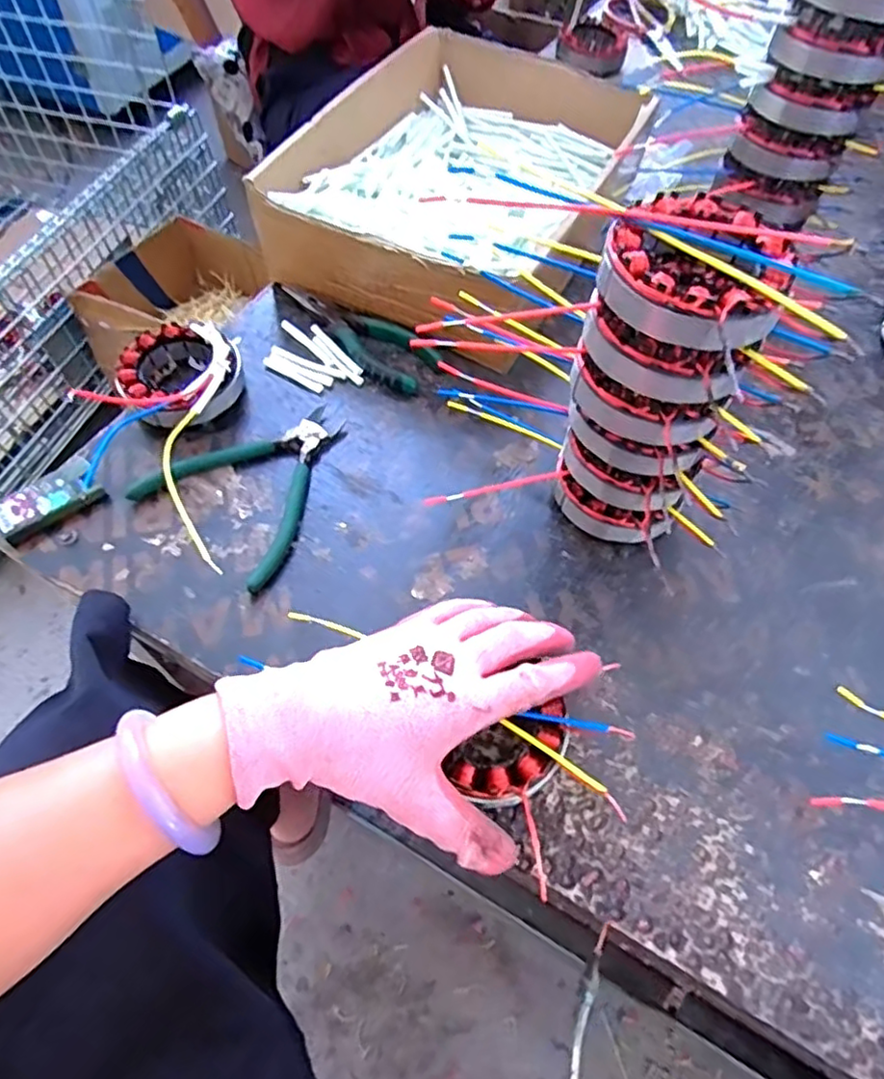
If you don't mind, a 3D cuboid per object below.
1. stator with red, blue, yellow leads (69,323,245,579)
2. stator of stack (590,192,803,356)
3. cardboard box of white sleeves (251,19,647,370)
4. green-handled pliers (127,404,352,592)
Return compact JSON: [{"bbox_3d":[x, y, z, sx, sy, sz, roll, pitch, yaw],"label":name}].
[{"bbox_3d":[-0.199,-0.081,0.438,0.104,0.071,0.196,0,57,-2],"label":"stator with red, blue, yellow leads"},{"bbox_3d":[0.117,-0.125,0.305,0.083,0.029,0.086,8,57,3],"label":"stator of stack"},{"bbox_3d":[0.019,-0.319,0.585,0.235,0.097,0.338,26,60,14],"label":"cardboard box of white sleeves"},{"bbox_3d":[-0.122,-0.045,0.450,0.116,0.012,0.138,35,63,19],"label":"green-handled pliers"}]

